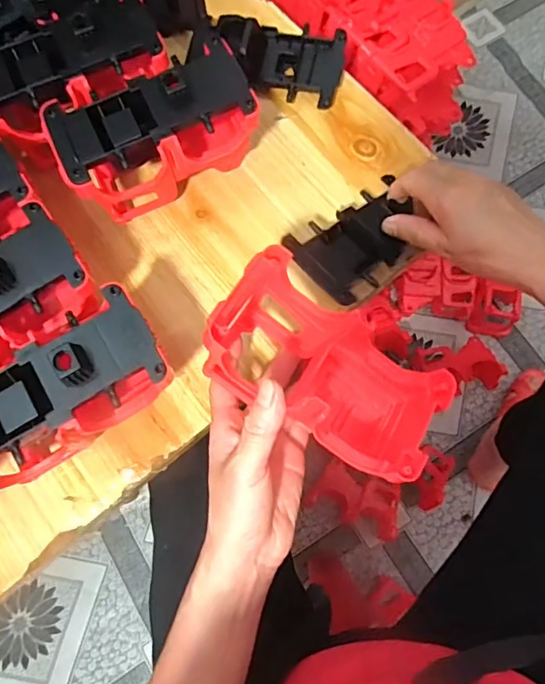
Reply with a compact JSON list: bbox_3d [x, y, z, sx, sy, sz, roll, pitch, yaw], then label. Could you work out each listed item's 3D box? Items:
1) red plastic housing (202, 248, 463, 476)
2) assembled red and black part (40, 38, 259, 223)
[{"bbox_3d":[0.038,0.019,0.339,0.153,0.094,0.080,34,78,11],"label":"red plastic housing"},{"bbox_3d":[-0.088,-0.157,0.425,0.155,0.103,0.088,-21,74,-4],"label":"assembled red and black part"}]

